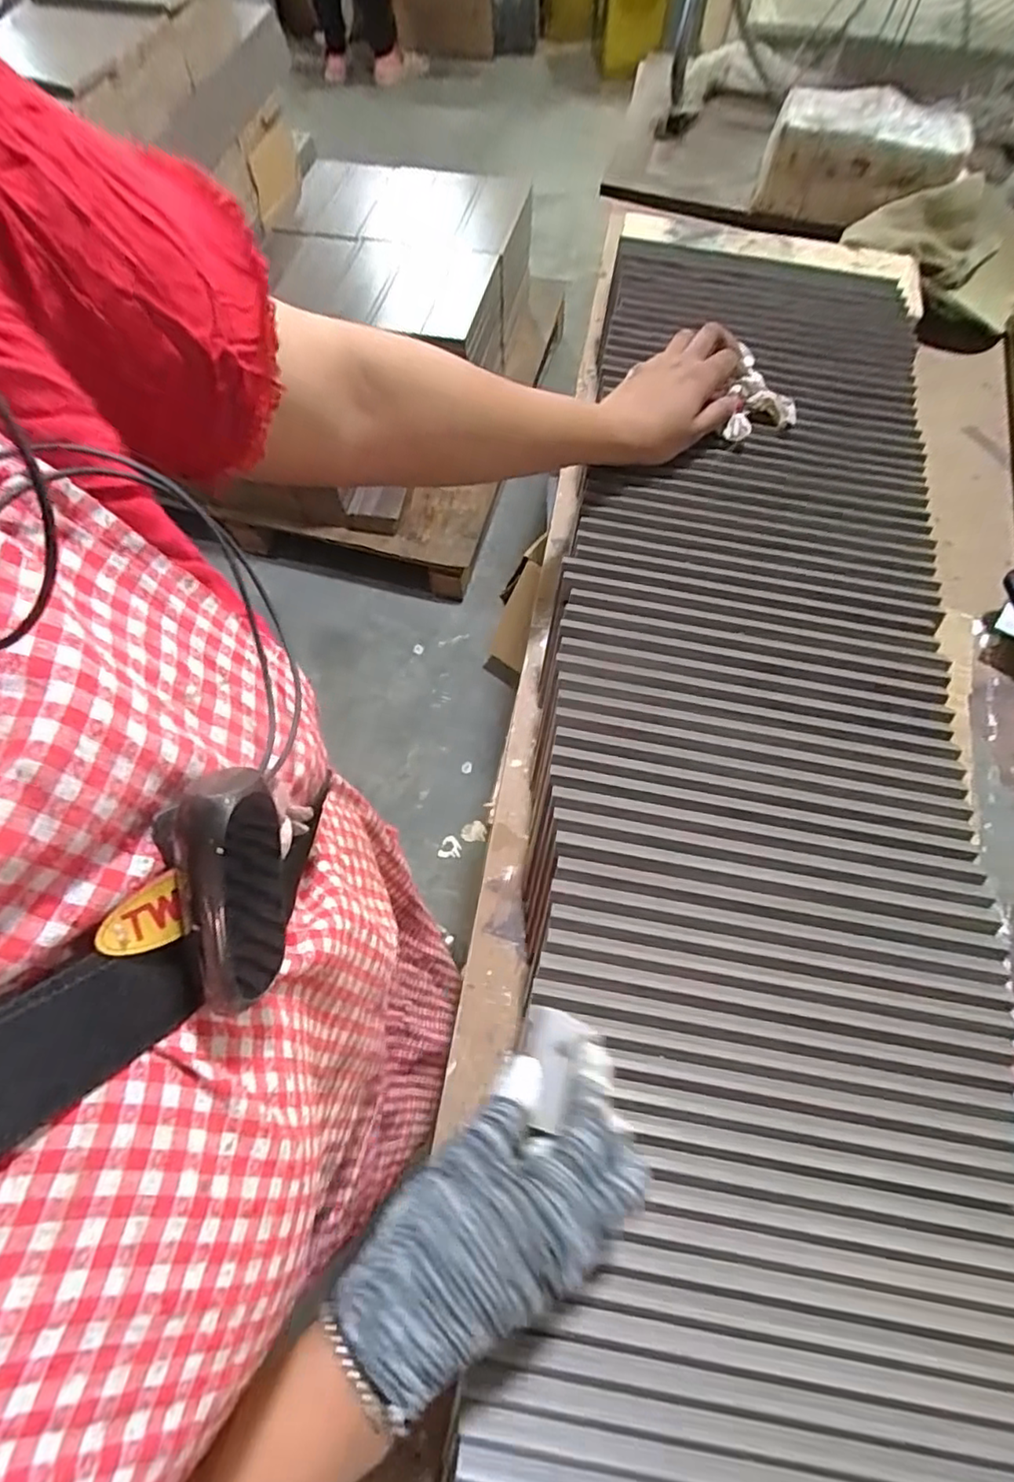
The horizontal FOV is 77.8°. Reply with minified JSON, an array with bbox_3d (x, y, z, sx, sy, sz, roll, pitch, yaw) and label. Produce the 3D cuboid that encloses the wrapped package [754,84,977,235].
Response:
[{"bbox_3d":[0.407,-0.670,0.733,0.209,0.113,0.086,19,71,12],"label":"wrapped package"}]

